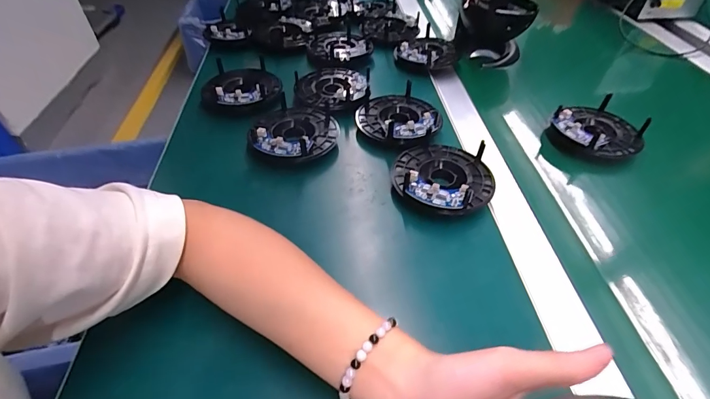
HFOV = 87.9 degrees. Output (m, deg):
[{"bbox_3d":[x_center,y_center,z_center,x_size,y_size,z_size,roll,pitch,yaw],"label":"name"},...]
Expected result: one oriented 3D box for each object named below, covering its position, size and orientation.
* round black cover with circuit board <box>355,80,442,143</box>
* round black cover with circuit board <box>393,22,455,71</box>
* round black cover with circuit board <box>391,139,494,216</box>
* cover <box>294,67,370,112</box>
[{"bbox_3d":[0.052,-0.109,0.447,0.097,0.022,0.103,0,46,-1],"label":"round black cover with circuit board"},{"bbox_3d":[0.111,-0.234,0.580,0.089,0.030,0.099,15,48,13],"label":"round black cover with circuit board"},{"bbox_3d":[0.091,-0.024,0.377,0.099,0.032,0.100,0,46,-1],"label":"round black cover with circuit board"},{"bbox_3d":[-0.027,-0.152,0.499,0.100,0.026,0.103,0,46,-1],"label":"cover"}]

